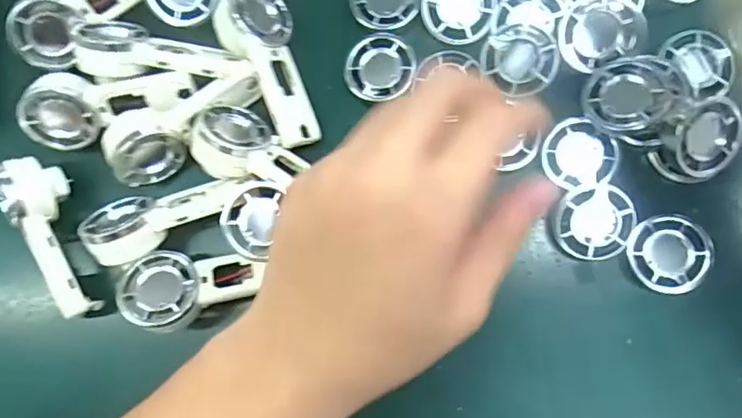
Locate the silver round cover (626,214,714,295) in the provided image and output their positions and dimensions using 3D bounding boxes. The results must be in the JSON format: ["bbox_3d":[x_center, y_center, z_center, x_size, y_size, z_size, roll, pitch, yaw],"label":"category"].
[{"bbox_3d":[0.151,0.023,0.274,0.037,0.010,0.039,-1,81,5],"label":"silver round cover"}]

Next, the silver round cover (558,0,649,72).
[{"bbox_3d":[0.118,-0.091,0.280,0.042,0.009,0.034,-23,80,1],"label":"silver round cover"}]

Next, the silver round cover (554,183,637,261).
[{"bbox_3d":[0.113,0.008,0.275,0.038,0.012,0.036,0,87,3],"label":"silver round cover"}]

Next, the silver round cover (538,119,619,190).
[{"bbox_3d":[0.108,-0.028,0.282,0.038,0.006,0.034,41,87,10],"label":"silver round cover"}]

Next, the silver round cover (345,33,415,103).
[{"bbox_3d":[0.005,-0.079,0.300,0.038,0.004,0.037,0,85,4],"label":"silver round cover"}]

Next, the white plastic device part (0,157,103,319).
[{"bbox_3d":[-0.173,0.015,0.298,0.023,0.038,0.087,-19,80,2],"label":"white plastic device part"}]

